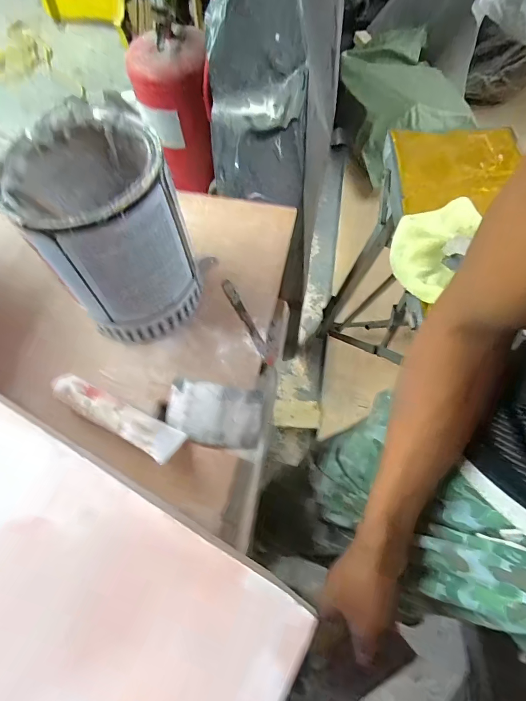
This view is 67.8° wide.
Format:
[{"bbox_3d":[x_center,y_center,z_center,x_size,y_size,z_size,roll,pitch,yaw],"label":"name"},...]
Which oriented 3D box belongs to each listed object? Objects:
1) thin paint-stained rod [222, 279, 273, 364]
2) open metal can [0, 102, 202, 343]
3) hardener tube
[{"bbox_3d":[-0.024,-0.044,0.533,0.015,0.005,0.146,-24,64,-11],"label":"thin paint-stained rod"},{"bbox_3d":[-0.175,-0.130,0.465,0.148,0.208,0.164,-23,64,-10],"label":"open metal can"},{"bbox_3d":[-0.168,0.073,0.451,0.165,0.034,0.040,26,65,14],"label":"hardener tube"}]

